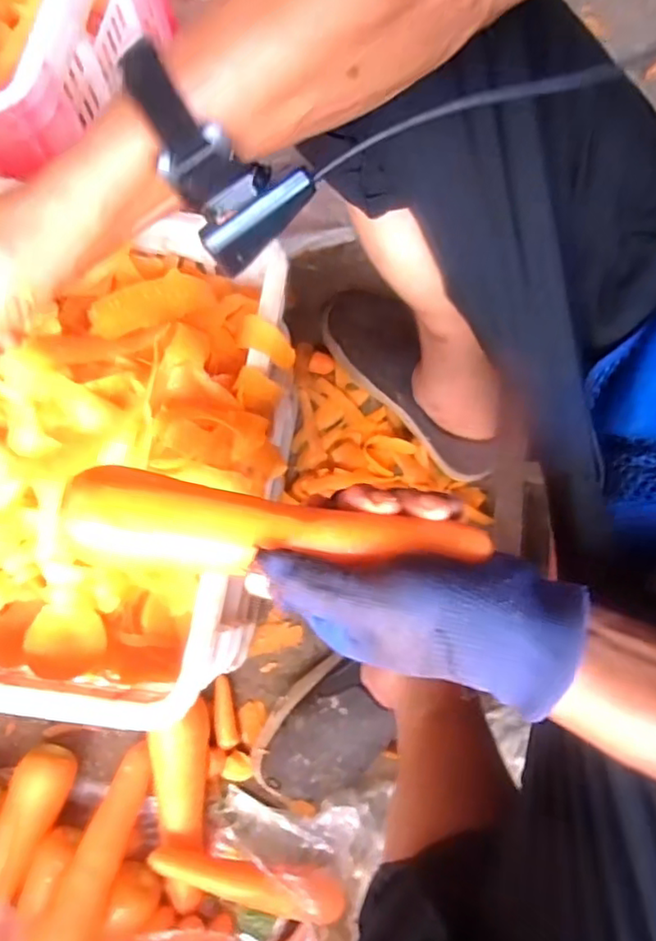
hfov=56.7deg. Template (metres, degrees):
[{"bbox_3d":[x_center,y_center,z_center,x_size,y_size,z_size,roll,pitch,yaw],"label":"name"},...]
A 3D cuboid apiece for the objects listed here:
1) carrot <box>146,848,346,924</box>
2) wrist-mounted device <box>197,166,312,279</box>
[{"bbox_3d":[-0.074,0.388,0.569,0.180,0.042,0.033,11,77,2],"label":"carrot"},{"bbox_3d":[-0.039,-0.140,0.332,0.068,0.028,0.023,-37,79,9],"label":"wrist-mounted device"}]

